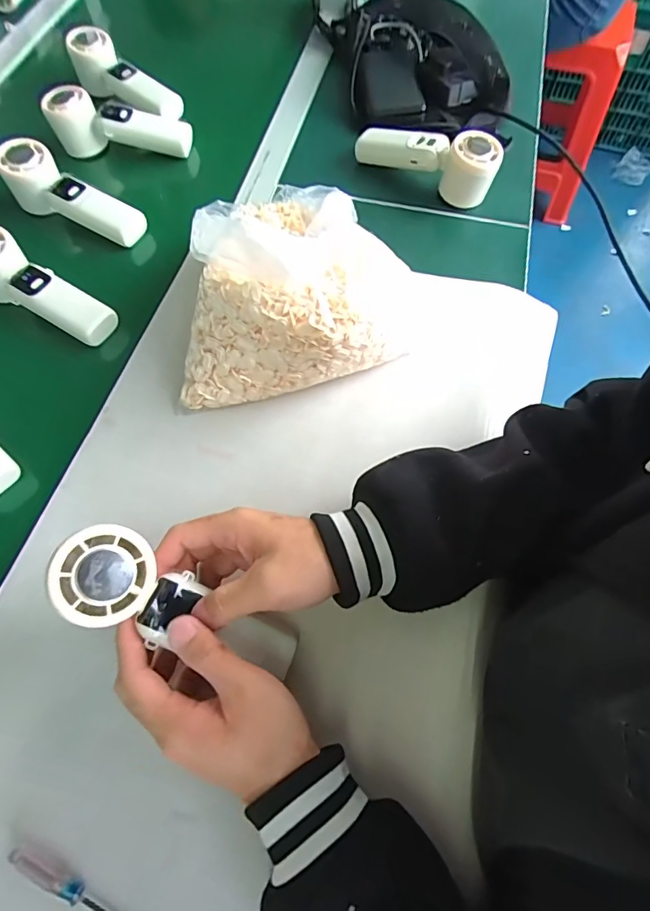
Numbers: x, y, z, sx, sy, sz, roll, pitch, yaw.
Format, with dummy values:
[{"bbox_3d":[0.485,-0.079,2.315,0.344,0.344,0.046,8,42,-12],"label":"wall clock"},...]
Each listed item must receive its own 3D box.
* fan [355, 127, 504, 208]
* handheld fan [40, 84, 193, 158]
[{"bbox_3d":[0.118,-0.348,0.547,0.166,0.059,0.056,37,70,15],"label":"fan"},{"bbox_3d":[-0.249,-0.408,0.581,0.167,0.052,0.042,3,65,1],"label":"handheld fan"}]

